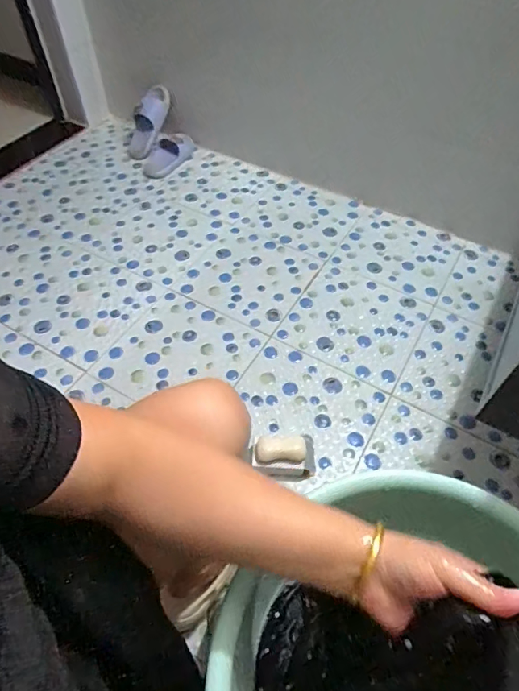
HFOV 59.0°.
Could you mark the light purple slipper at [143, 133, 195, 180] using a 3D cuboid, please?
[{"bbox_3d":[-0.300,-0.636,1.527,0.089,0.084,0.206,34,60,22],"label":"light purple slipper"}]

